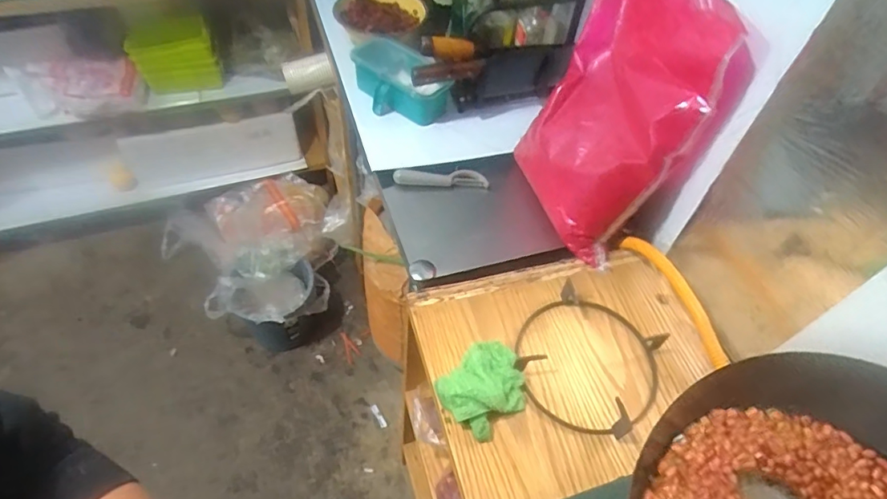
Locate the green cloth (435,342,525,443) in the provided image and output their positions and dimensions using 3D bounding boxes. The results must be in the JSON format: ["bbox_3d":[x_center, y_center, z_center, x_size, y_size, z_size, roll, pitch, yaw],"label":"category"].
[{"bbox_3d":[0.050,0.166,0.636,0.109,0.051,0.097,-33,62,-26],"label":"green cloth"}]

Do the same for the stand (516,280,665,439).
[{"bbox_3d":[0.186,0.136,0.663,0.178,0.042,0.179,2,53,-3],"label":"stand"}]

